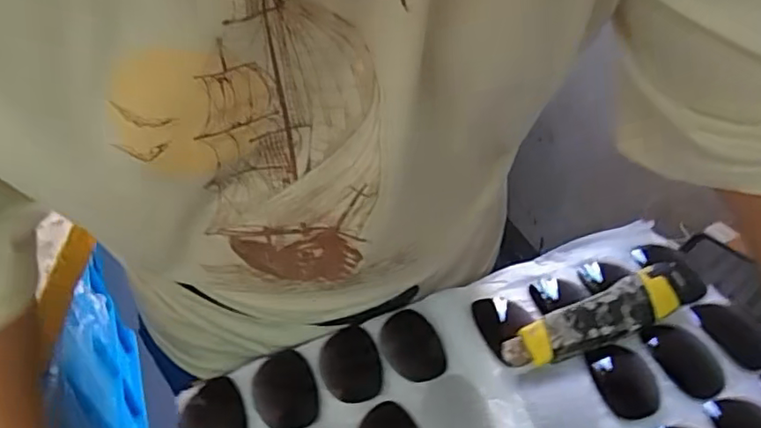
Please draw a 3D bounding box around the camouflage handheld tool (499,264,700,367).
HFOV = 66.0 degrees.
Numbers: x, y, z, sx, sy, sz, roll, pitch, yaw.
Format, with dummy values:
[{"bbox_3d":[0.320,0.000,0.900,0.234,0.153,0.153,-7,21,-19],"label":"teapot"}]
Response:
[{"bbox_3d":[0.175,0.077,0.443,0.180,0.027,0.037,-17,49,-18],"label":"camouflage handheld tool"}]

